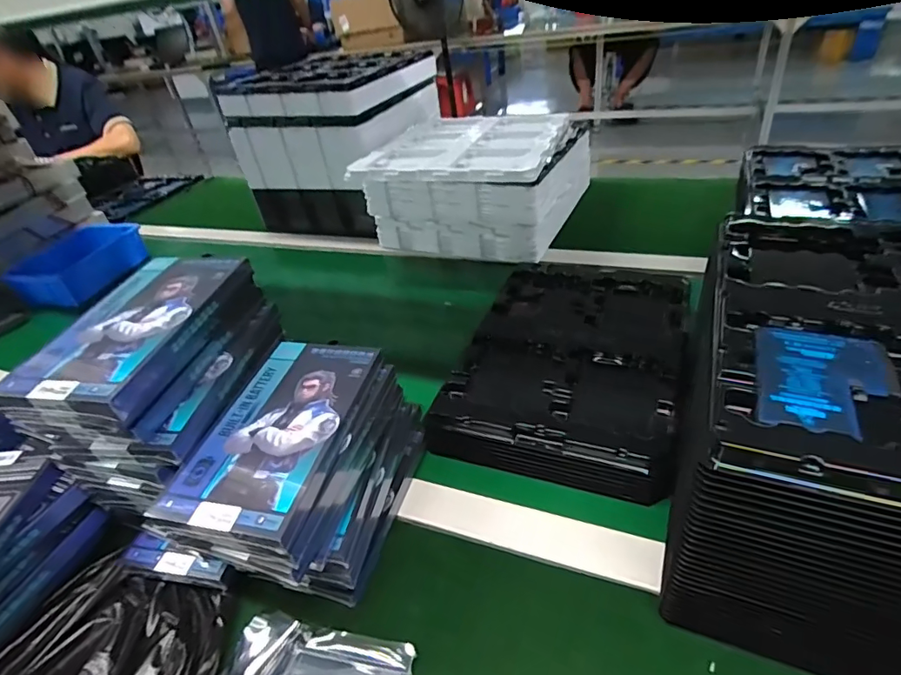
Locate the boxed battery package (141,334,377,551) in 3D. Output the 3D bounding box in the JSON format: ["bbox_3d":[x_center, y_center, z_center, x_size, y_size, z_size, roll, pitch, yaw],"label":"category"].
[{"bbox_3d":[-0.120,0.063,0.356,0.093,0.017,0.166,5,38,15],"label":"boxed battery package"}]

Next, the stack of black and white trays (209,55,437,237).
[{"bbox_3d":[-0.196,-0.377,0.977,0.291,0.258,0.328,11,41,26],"label":"stack of black and white trays"}]

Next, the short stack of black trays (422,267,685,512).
[{"bbox_3d":[0.129,0.018,0.532,0.214,0.046,0.334,9,40,23],"label":"short stack of black trays"}]

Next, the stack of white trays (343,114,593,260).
[{"bbox_3d":[0.047,-0.261,0.844,0.293,0.151,0.328,9,40,23],"label":"stack of white trays"}]

